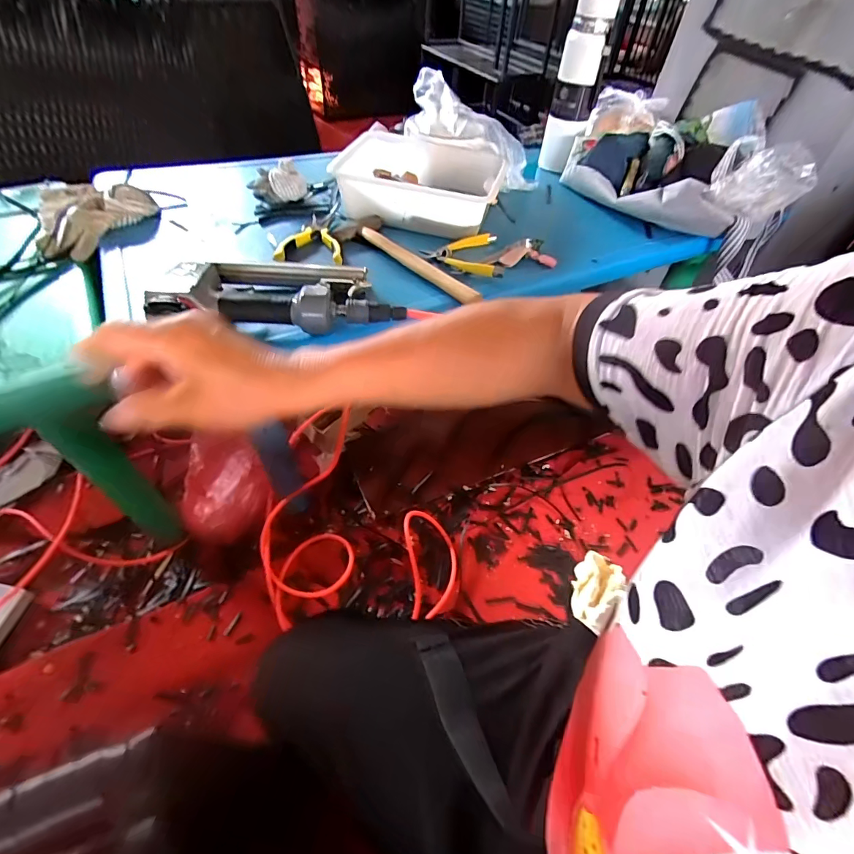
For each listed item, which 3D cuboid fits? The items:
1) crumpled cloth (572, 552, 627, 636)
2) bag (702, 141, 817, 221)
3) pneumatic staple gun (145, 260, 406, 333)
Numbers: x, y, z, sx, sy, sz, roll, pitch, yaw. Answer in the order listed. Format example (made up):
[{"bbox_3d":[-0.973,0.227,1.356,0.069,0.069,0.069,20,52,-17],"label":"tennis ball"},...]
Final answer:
[{"bbox_3d":[0.154,0.151,0.383,0.036,0.037,0.077,24,52,14],"label":"crumpled cloth"},{"bbox_3d":[0.533,-0.394,0.673,0.143,0.097,0.039,9,49,2],"label":"bag"},{"bbox_3d":[-0.174,-0.170,0.520,0.265,0.059,0.122,-6,50,-10],"label":"pneumatic staple gun"}]

